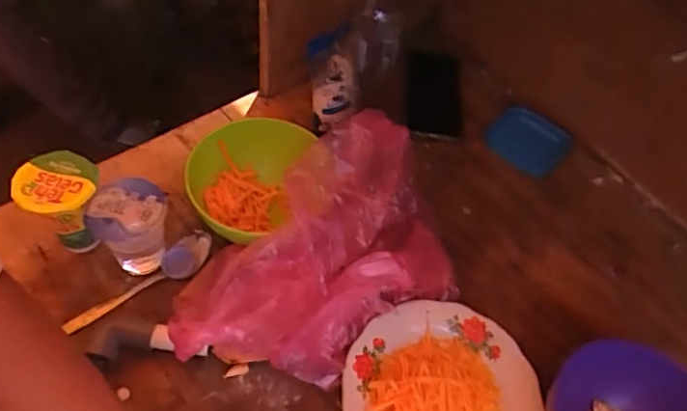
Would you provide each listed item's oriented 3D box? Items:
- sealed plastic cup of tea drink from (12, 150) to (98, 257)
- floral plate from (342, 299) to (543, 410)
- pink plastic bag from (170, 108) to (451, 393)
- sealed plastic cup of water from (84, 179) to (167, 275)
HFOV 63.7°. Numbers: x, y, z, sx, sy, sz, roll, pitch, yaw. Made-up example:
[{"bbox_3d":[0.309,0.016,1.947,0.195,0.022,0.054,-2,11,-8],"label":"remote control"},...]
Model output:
[{"bbox_3d":[-0.275,0.005,0.555,0.074,0.103,0.066,-26,61,-24],"label":"sealed plastic cup of tea drink"},{"bbox_3d":[0.091,0.176,0.510,0.174,0.031,0.178,4,53,-5],"label":"floral plate"},{"bbox_3d":[-0.021,0.048,0.526,0.295,0.135,0.175,-25,59,-22],"label":"pink plastic bag"},{"bbox_3d":[-0.210,0.027,0.556,0.073,0.089,0.066,-27,61,-24],"label":"sealed plastic cup of water"}]

